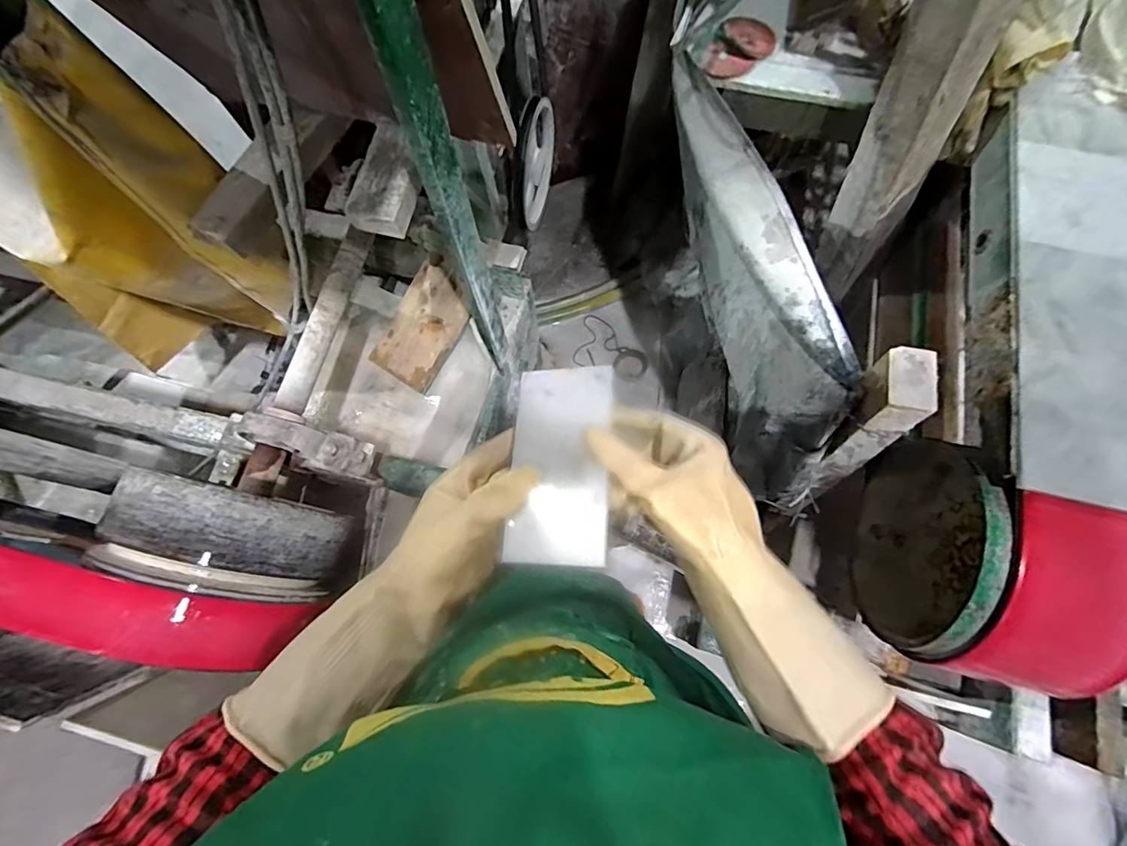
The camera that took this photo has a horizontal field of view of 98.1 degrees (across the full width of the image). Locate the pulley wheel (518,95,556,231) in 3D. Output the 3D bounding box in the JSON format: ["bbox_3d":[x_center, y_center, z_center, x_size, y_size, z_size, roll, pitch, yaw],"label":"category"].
[{"bbox_3d":[-0.046,-0.456,0.854,0.027,0.197,0.192,9,74,5],"label":"pulley wheel"}]

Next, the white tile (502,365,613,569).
[{"bbox_3d":[-0.002,0.029,0.363,0.071,0.014,0.147,1,68,3],"label":"white tile"}]

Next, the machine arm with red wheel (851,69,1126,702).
[{"bbox_3d":[0.580,-0.074,0.626,0.167,0.278,0.755,14,88,6],"label":"machine arm with red wheel"}]

